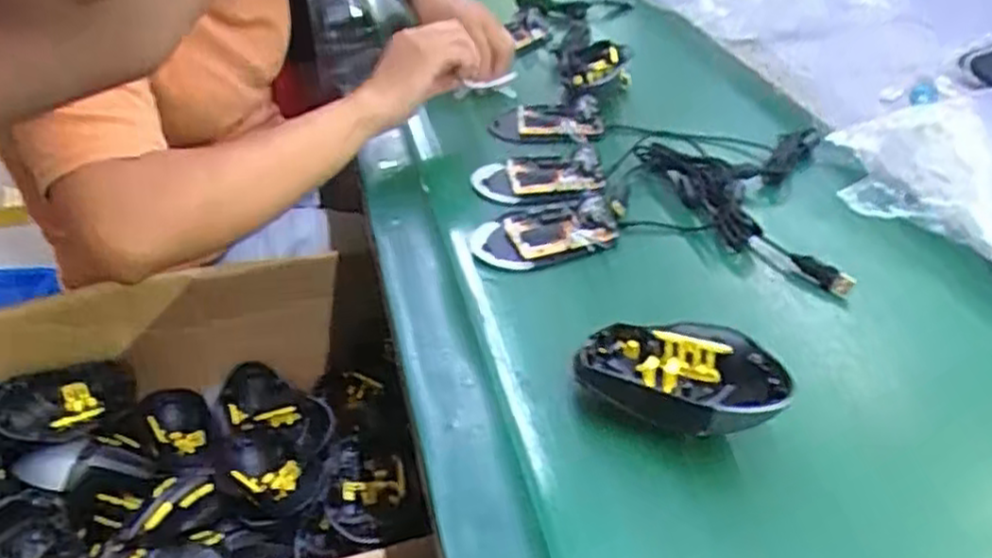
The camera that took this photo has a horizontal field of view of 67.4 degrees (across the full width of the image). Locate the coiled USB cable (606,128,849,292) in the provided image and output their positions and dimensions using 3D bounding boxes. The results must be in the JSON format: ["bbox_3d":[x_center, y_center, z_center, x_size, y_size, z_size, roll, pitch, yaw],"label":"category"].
[{"bbox_3d":[0.183,-0.076,0.612,0.177,0.028,0.210,8,38,7],"label":"coiled USB cable"}]

